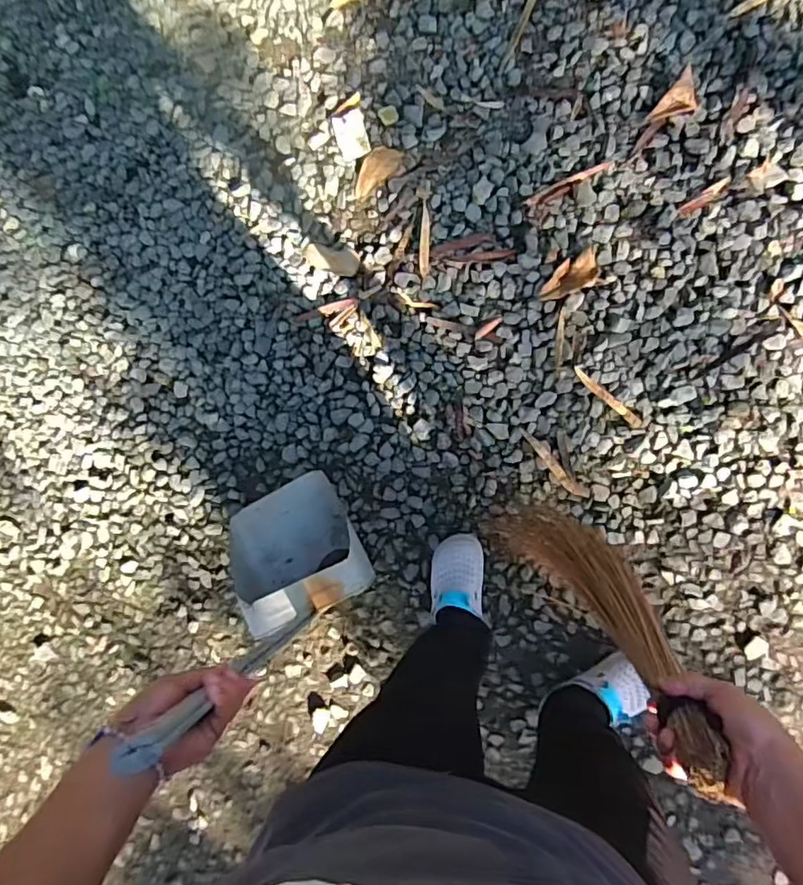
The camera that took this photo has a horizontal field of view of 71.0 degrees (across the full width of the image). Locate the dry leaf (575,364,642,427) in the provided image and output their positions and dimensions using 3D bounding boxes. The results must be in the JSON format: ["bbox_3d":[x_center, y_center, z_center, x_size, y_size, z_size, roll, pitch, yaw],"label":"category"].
[{"bbox_3d":[0.419,-0.092,1.150,0.172,0.006,0.020,44,97,12],"label":"dry leaf"}]

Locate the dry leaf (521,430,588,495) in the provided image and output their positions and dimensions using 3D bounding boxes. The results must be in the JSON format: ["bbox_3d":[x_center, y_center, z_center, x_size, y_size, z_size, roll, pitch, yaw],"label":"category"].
[{"bbox_3d":[0.314,0.047,1.174,0.030,0.009,0.187,-46,78,7],"label":"dry leaf"}]

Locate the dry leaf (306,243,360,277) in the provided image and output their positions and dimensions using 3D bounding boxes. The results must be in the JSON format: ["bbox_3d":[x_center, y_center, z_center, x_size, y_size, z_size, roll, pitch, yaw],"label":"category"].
[{"bbox_3d":[-0.161,-0.426,1.298,0.135,0.012,0.062,22,92,13],"label":"dry leaf"}]

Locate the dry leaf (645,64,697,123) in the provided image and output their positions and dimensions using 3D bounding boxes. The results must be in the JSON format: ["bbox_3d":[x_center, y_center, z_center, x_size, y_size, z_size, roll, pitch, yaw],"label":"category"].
[{"bbox_3d":[0.558,-0.684,1.132,0.064,0.022,0.113,43,97,12],"label":"dry leaf"}]

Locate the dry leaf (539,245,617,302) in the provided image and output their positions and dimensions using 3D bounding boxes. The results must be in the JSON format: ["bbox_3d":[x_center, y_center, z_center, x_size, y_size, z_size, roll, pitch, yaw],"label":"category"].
[{"bbox_3d":[0.356,-0.339,1.164,0.140,0.017,0.081,-27,81,11],"label":"dry leaf"}]

